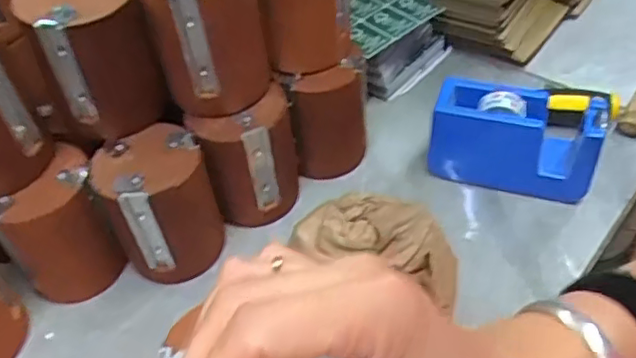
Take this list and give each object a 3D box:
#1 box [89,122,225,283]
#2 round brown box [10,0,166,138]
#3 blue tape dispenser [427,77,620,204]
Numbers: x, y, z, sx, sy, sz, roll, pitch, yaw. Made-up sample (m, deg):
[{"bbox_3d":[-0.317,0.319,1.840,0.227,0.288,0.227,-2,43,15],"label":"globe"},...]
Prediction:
[{"bbox_3d":[-0.117,0.022,0.463,0.080,0.099,0.077,-2,47,2],"label":"box"},{"bbox_3d":[-0.160,-0.086,0.430,0.069,0.104,0.068,-2,47,2],"label":"round brown box"},{"bbox_3d":[0.158,-0.030,0.495,0.129,0.079,0.049,11,48,14],"label":"blue tape dispenser"}]

